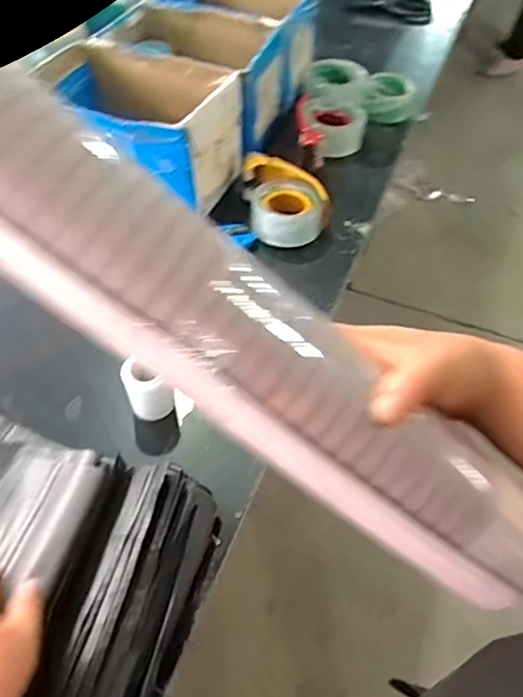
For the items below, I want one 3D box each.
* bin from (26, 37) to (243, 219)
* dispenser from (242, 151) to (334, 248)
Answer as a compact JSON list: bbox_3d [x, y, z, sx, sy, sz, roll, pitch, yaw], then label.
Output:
[{"bbox_3d":[-0.189,-0.330,0.811,0.284,0.143,0.193,19,54,13],"label":"bin"},{"bbox_3d":[0.037,-0.220,0.802,0.113,0.061,0.145,-5,52,-6],"label":"dispenser"}]

